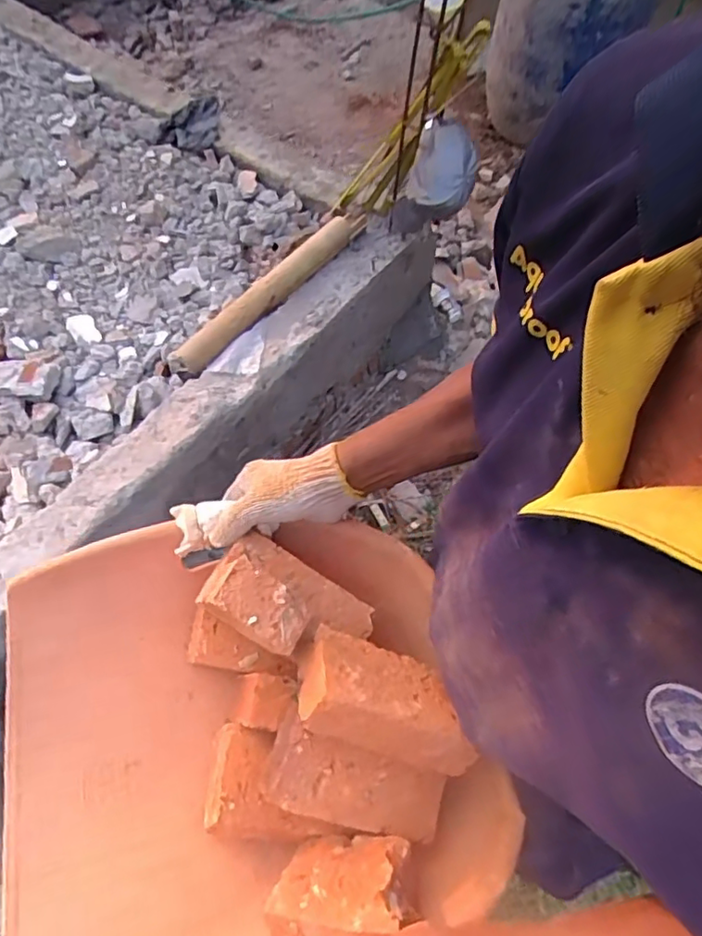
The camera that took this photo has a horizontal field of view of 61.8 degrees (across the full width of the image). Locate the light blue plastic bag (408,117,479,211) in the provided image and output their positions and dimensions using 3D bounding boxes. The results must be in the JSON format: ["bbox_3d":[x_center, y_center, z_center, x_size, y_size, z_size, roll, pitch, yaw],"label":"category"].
[{"bbox_3d":[0.175,-0.566,1.114,0.128,0.140,0.093,10,63,7],"label":"light blue plastic bag"}]

